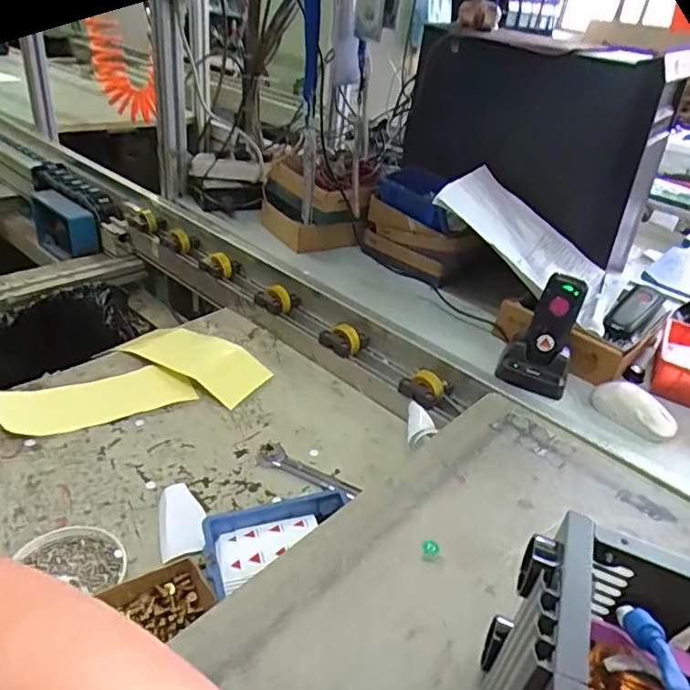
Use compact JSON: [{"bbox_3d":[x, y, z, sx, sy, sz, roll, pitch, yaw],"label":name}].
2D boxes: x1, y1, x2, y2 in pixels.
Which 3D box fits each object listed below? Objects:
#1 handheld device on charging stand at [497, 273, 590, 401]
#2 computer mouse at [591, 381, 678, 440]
[{"bbox_3d":[0.253,-0.012,0.710,0.085,0.136,0.068,18,34,16],"label":"handheld device on charging stand"},{"bbox_3d":[0.352,0.079,0.683,0.055,0.036,0.094,-13,38,-28],"label":"computer mouse"}]

